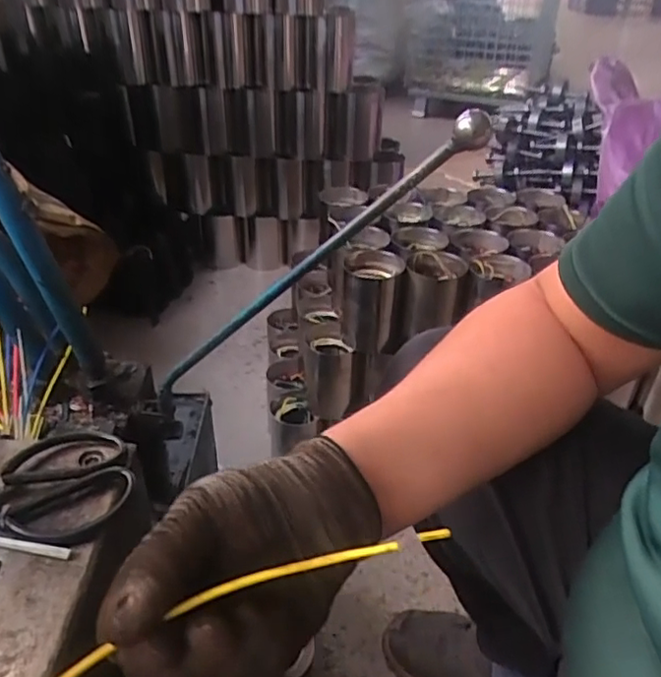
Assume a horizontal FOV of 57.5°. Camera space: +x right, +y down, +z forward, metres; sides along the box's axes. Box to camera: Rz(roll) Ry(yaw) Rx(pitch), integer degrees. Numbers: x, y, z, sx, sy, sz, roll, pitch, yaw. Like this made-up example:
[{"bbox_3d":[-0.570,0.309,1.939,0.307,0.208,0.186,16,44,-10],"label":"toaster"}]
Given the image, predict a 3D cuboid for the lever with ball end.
[{"bbox_3d":[-0.041,-0.046,0.573,0.032,0.463,0.023,44,32,-15],"label":"lever with ball end"}]

